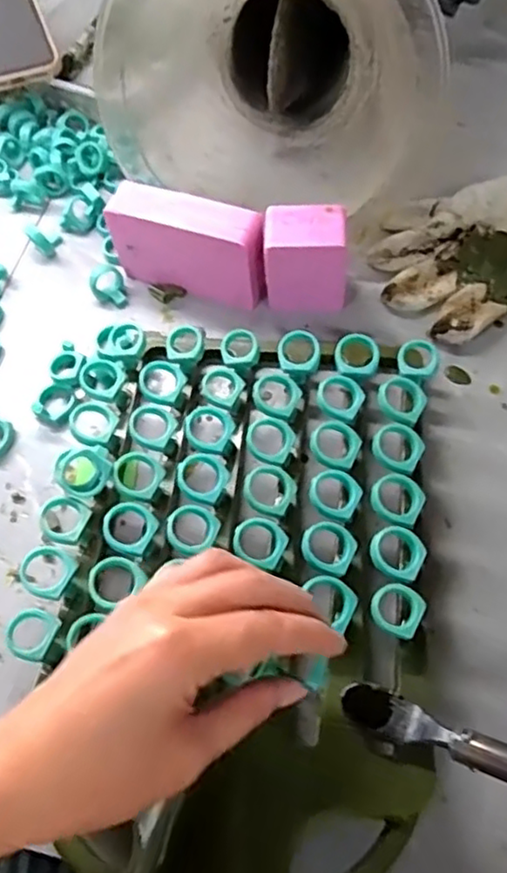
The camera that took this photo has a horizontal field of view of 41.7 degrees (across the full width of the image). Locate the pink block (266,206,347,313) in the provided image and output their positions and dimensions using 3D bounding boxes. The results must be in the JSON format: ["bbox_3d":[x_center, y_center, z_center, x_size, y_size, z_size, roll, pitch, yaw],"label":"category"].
[{"bbox_3d":[0.037,-0.121,0.465,0.053,0.071,0.037,2,62,5],"label":"pink block"}]

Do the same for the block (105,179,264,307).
[{"bbox_3d":[-0.046,-0.136,0.476,0.111,0.071,0.030,18,64,13],"label":"block"}]

